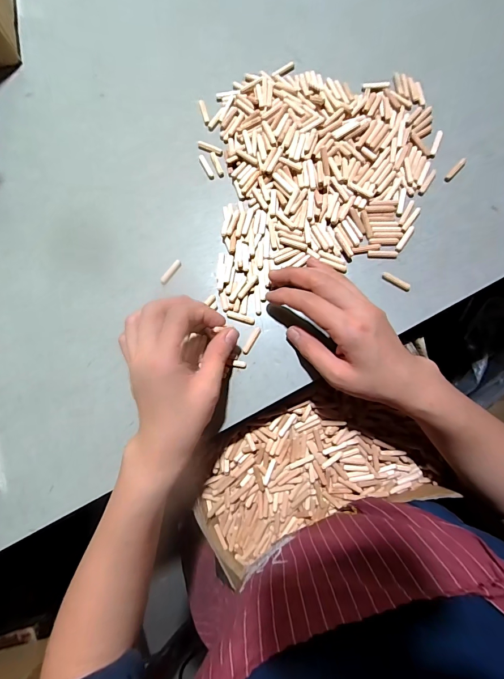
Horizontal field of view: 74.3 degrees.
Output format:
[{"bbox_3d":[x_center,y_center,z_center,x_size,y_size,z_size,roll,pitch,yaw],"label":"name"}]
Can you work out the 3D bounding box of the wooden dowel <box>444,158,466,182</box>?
[{"bbox_3d":[0.216,-0.180,0.353,0.007,0.004,0.031,43,86,8],"label":"wooden dowel"}]

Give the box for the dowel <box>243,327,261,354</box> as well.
[{"bbox_3d":[0.000,0.001,0.339,0.006,0.004,0.030,30,85,7],"label":"dowel"}]

